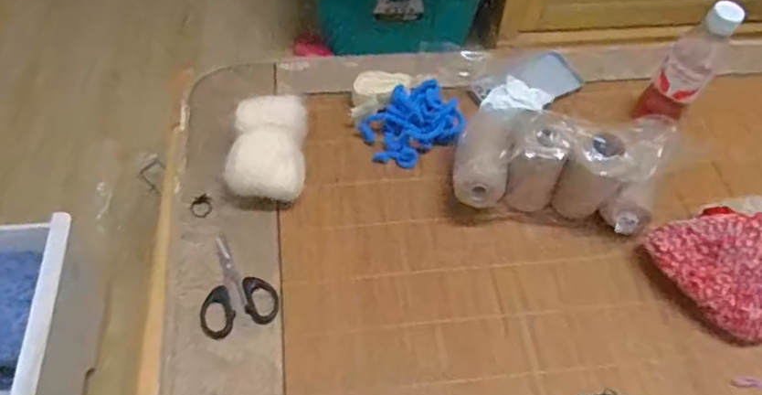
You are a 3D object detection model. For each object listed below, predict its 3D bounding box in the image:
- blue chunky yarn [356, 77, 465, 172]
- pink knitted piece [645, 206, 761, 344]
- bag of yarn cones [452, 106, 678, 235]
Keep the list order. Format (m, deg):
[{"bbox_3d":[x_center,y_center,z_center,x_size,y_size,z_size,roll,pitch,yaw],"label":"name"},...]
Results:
[{"bbox_3d":[0.040,-0.094,0.722,0.124,0.031,0.093,-28,60,-19],"label":"blue chunky yarn"},{"bbox_3d":[0.377,0.068,0.607,0.146,0.076,0.135,-23,59,-16],"label":"pink knitted piece"},{"bbox_3d":[0.193,-0.041,0.653,0.214,0.116,0.130,6,55,3],"label":"bag of yarn cones"}]

